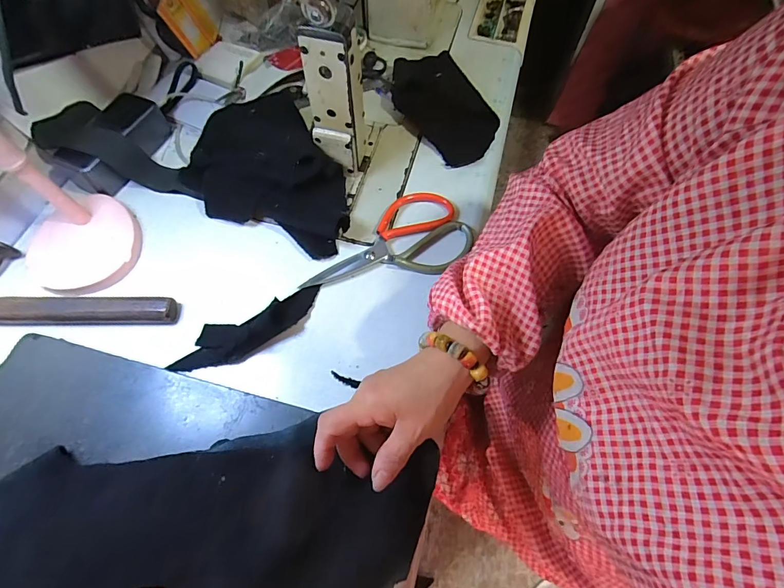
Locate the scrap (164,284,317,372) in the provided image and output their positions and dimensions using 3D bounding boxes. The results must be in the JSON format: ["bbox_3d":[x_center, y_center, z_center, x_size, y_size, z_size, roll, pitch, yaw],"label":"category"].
[{"bbox_3d":[-0.147,0.036,0.403,0.159,0.026,0.046,-24,66,-11],"label":"scrap"}]

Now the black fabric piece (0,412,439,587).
[{"bbox_3d":[-0.132,0.175,0.307,0.326,0.016,0.128,0,64,-2],"label":"black fabric piece"}]

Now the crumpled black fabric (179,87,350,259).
[{"bbox_3d":[-0.136,-0.149,0.472,0.222,0.060,0.165,30,68,14],"label":"crumpled black fabric"}]

